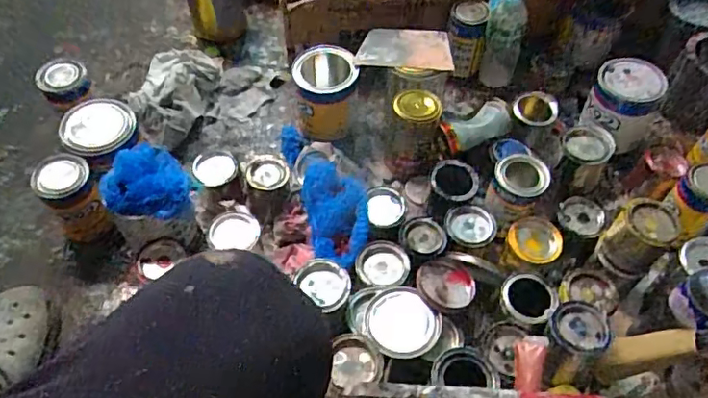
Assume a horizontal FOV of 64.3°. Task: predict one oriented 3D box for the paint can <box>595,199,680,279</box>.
[{"bbox_3d":[0.385,0.052,0.767,0.075,0.085,0.072,1,56,-1],"label":"paint can"}]

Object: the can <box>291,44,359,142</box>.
[{"bbox_3d":[-0.048,-0.171,0.943,0.101,0.139,0.108,1,56,-1],"label":"can"}]

